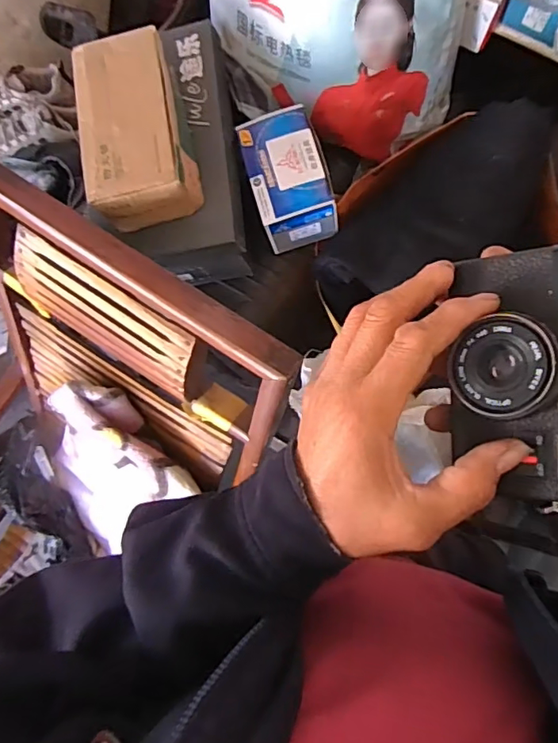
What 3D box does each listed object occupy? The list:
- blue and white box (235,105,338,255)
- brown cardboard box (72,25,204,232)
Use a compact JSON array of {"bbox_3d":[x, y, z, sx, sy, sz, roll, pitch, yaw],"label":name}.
[{"bbox_3d":[0.010,-0.237,0.669,0.093,0.080,0.148,-17,80,0],"label":"blue and white box"},{"bbox_3d":[-0.163,-0.273,0.604,0.119,0.057,0.213,-10,80,1],"label":"brown cardboard box"}]

